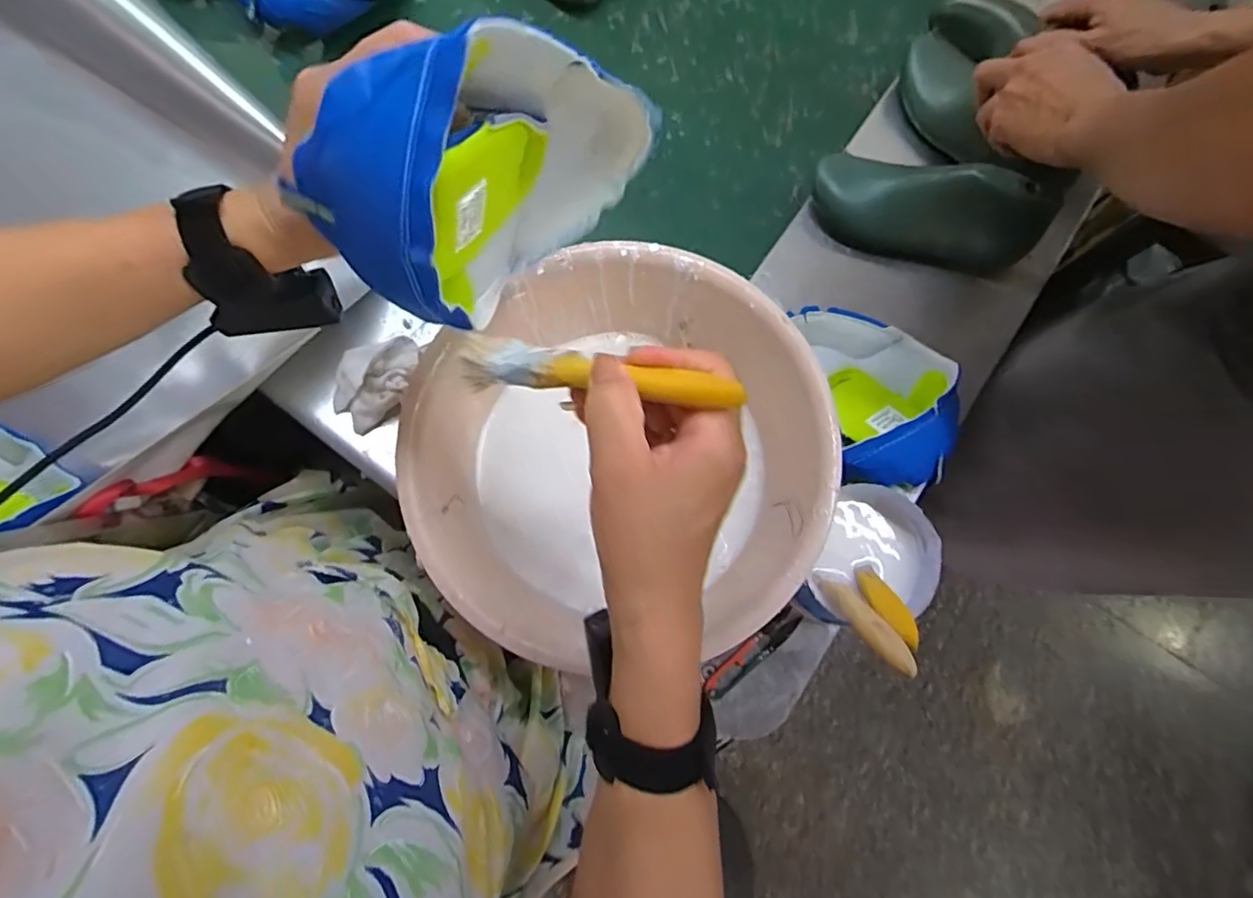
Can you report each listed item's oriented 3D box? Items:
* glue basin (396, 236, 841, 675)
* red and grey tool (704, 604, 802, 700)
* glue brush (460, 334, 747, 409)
[{"bbox_3d":[-0.005,-0.001,0.464,0.298,0.113,0.294,-3,78,-1],"label":"glue basin"},{"bbox_3d":[0.109,0.173,0.496,0.099,0.013,0.022,-38,80,-8],"label":"red and grey tool"},{"bbox_3d":[-0.018,-0.035,0.284,0.154,0.019,0.030,12,77,26],"label":"glue brush"}]

